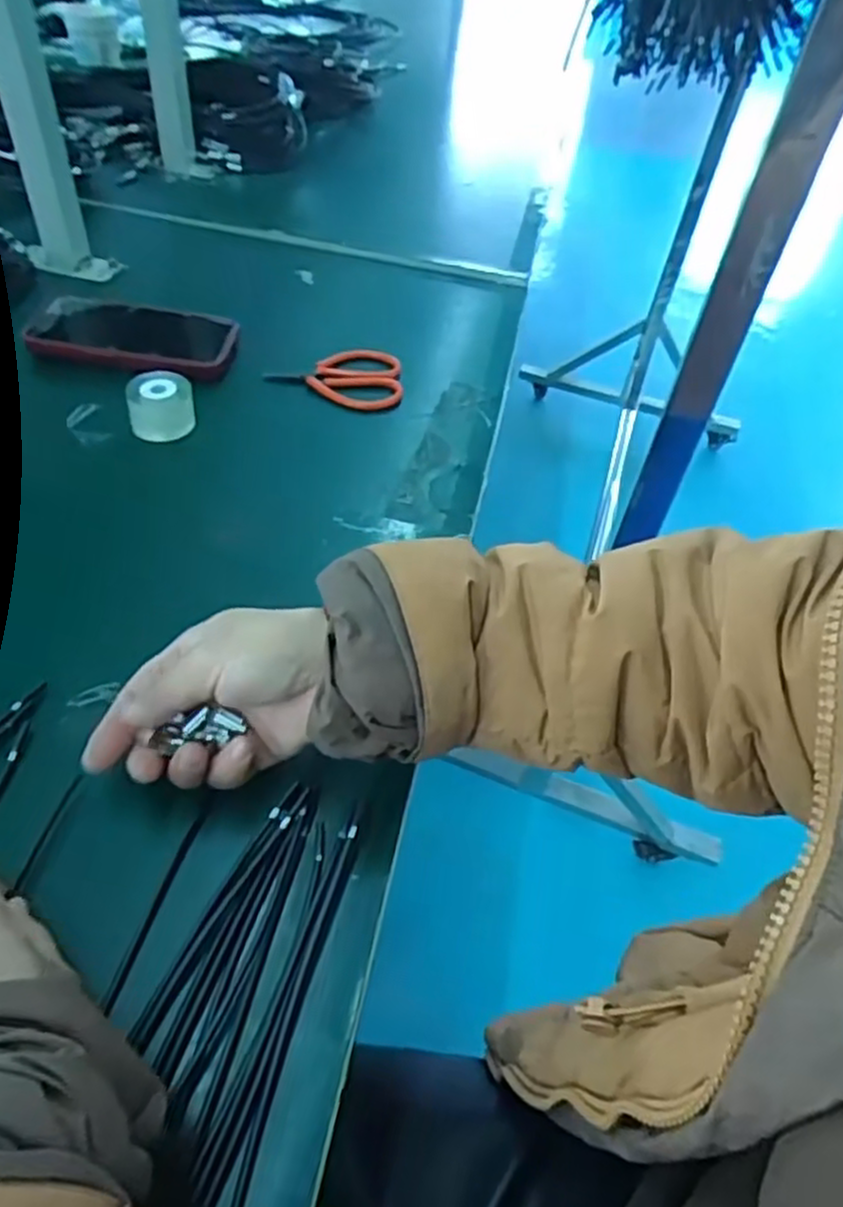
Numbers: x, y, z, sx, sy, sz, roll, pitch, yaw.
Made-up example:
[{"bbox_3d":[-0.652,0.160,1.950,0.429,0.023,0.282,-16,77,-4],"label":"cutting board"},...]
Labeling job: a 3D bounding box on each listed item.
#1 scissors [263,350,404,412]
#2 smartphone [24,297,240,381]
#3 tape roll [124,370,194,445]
[{"bbox_3d":[-0.075,-0.196,0.633,0.115,0.014,0.077,-3,50,-8],"label":"scissors"},{"bbox_3d":[-0.248,-0.230,0.628,0.168,0.017,0.094,2,49,-4],"label":"smartphone"},{"bbox_3d":[-0.201,-0.155,0.561,0.046,0.036,0.037,-5,50,-11],"label":"tape roll"}]

